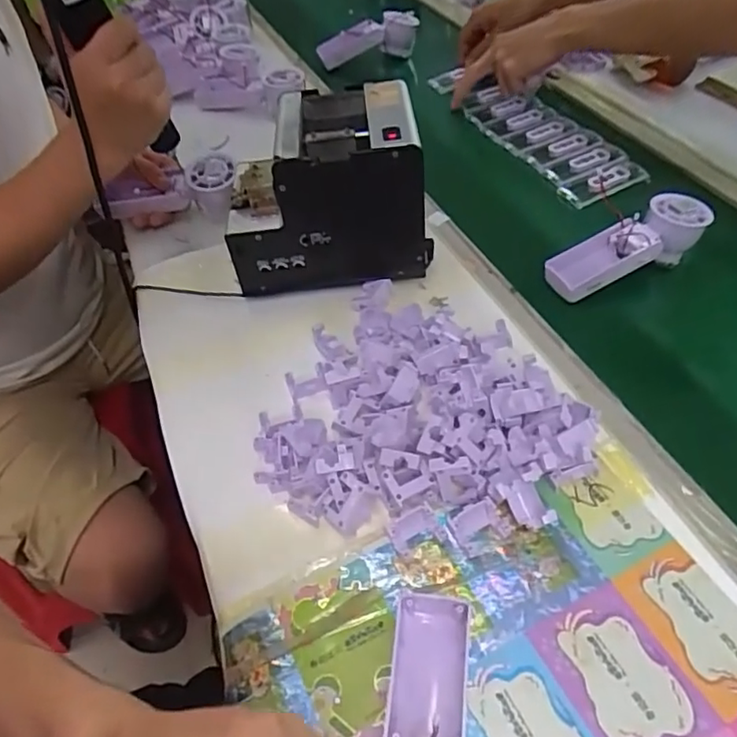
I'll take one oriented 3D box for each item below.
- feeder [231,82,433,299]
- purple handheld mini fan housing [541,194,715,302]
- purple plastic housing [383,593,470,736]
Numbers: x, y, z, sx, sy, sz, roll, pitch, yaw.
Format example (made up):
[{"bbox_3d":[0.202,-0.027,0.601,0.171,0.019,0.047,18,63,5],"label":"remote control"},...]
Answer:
[{"bbox_3d":[-0.040,-0.173,0.581,0.178,0.153,0.136,-3,49,1],"label":"feeder"},{"bbox_3d":[0.258,-0.111,0.596,0.170,0.054,0.059,-26,49,0],"label":"purple handheld mini fan housing"},{"bbox_3d":[0.033,0.186,0.336,0.045,0.023,0.105,5,49,8],"label":"purple plastic housing"}]

